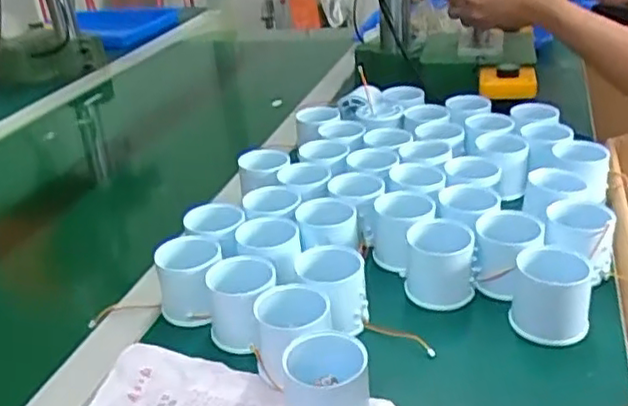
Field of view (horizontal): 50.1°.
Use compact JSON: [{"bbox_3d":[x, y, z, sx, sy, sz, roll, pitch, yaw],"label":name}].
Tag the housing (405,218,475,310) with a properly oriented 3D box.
[{"bbox_3d":[0.099,0.050,0.530,0.052,0.055,0.052,4,28,13],"label":"housing"}]

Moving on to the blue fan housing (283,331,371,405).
[{"bbox_3d":[0.009,0.116,0.416,0.053,0.049,0.050,-5,28,-4],"label":"blue fan housing"}]

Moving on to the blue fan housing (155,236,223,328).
[{"bbox_3d":[-0.097,0.062,0.529,0.049,0.053,0.060,-10,28,-14],"label":"blue fan housing"}]

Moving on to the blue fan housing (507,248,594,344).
[{"bbox_3d":[0.171,0.065,0.488,0.049,0.050,0.054,4,28,13],"label":"blue fan housing"}]

